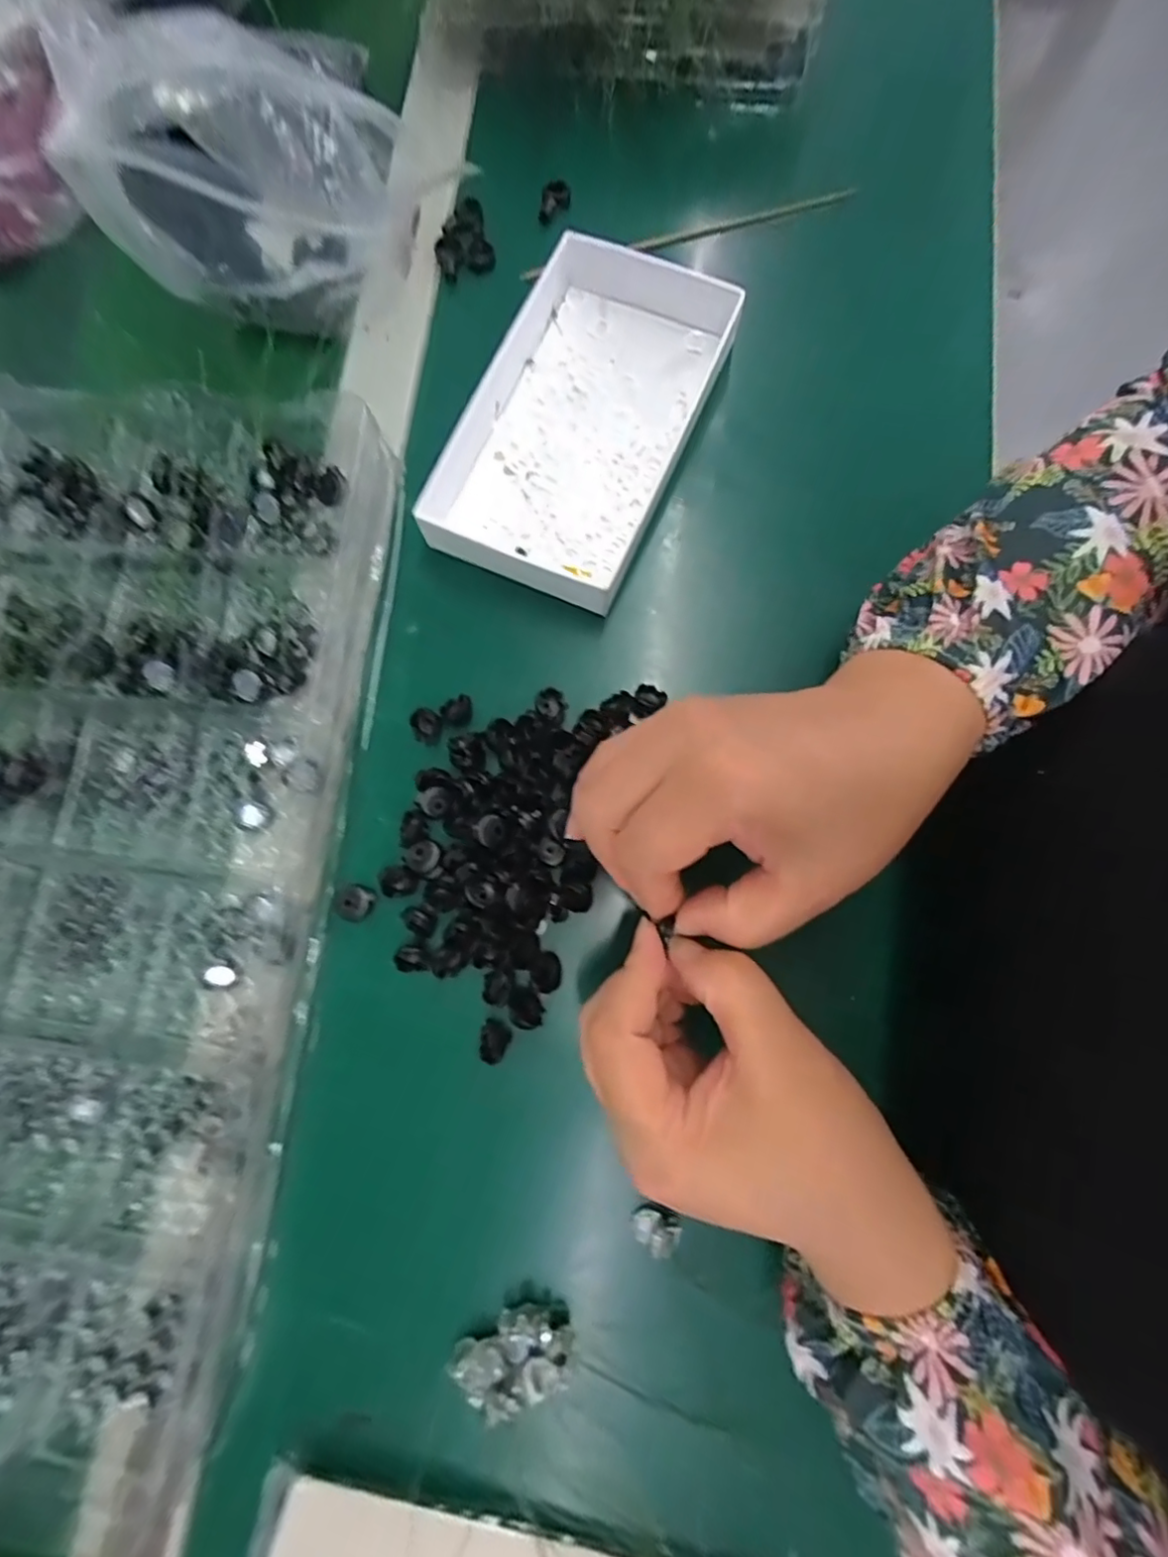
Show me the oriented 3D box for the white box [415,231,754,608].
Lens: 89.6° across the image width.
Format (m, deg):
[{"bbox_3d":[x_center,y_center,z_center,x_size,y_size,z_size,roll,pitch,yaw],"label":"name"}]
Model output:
[{"bbox_3d":[-0.004,-0.179,0.295,0.106,0.025,0.178,23,82,5],"label":"white box"}]

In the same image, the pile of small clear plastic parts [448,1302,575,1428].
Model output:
[{"bbox_3d":[-0.028,0.225,0.230,0.044,0.018,0.028,-26,81,-3],"label":"pile of small clear plastic parts"}]

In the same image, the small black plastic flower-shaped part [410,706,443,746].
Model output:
[{"bbox_3d":[-0.075,-0.024,0.280,0.014,0.013,0.015,0,81,1],"label":"small black plastic flower-shaped part"}]

